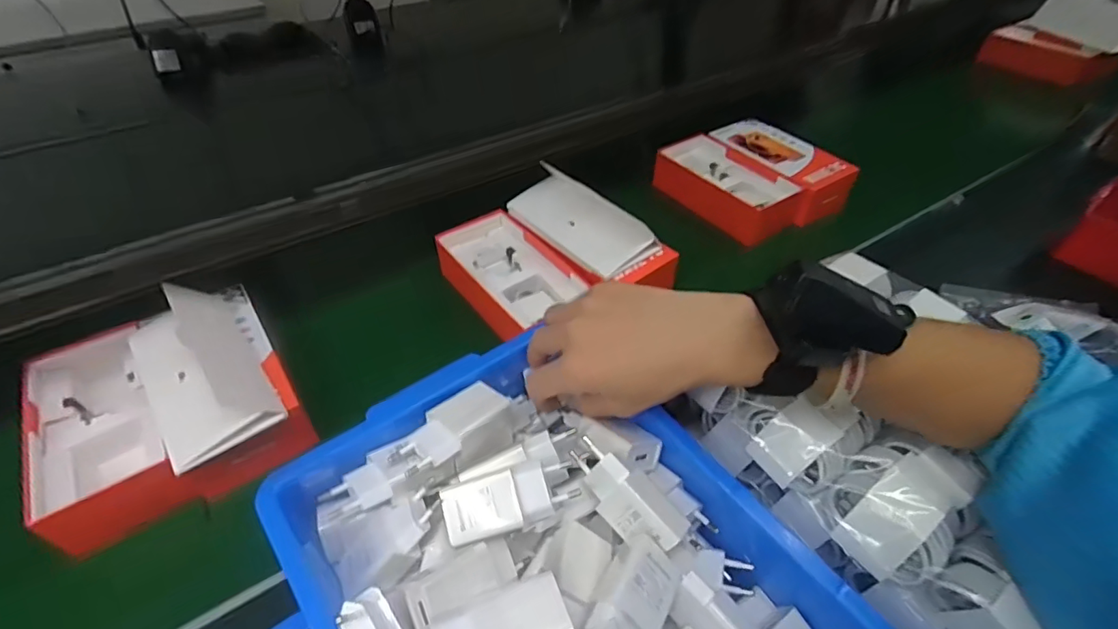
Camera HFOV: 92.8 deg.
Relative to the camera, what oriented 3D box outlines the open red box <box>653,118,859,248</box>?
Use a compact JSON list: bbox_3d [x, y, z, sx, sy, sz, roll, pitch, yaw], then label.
[{"bbox_3d":[0.252,-0.179,0.705,0.179,0.066,0.193,-21,47,-20],"label":"open red box"}]

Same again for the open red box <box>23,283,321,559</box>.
[{"bbox_3d":[-0.333,0.067,0.439,0.183,0.085,0.196,-27,50,-25],"label":"open red box"}]

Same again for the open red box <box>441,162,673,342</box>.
[{"bbox_3d":[-0.010,-0.061,0.565,0.190,0.079,0.201,-27,50,-25],"label":"open red box"}]

